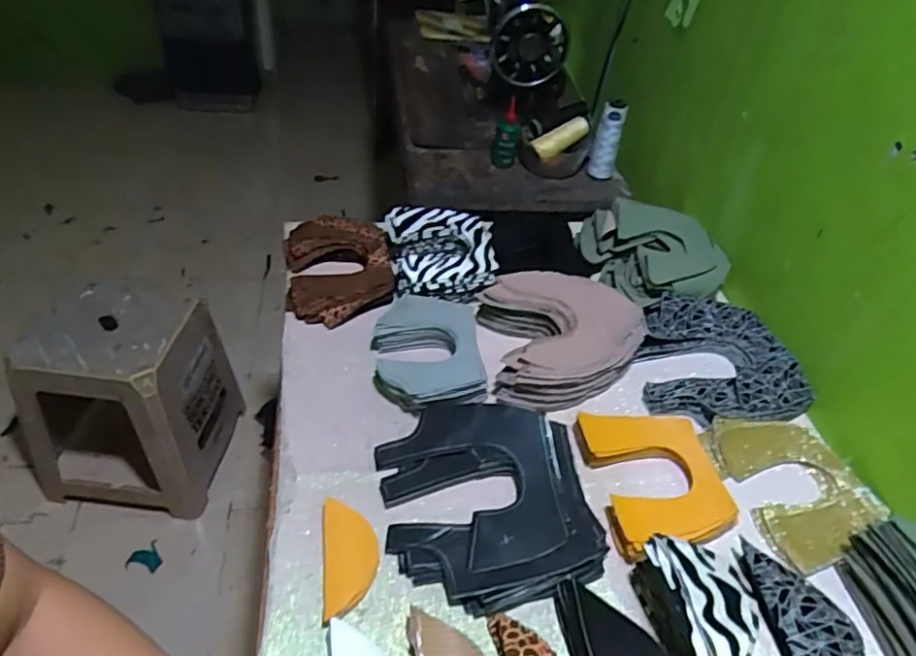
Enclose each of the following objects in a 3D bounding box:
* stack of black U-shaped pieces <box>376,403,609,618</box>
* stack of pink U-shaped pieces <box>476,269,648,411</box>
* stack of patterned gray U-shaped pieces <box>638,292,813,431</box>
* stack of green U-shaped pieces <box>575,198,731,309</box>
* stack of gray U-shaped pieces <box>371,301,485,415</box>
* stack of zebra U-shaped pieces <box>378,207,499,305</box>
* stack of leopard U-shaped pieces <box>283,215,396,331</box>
[{"bbox_3d":[0.026,0.158,0.593,0.189,0.035,0.204,-3,44,-9],"label":"stack of black U-shaped pieces"},{"bbox_3d":[0.125,0.006,0.748,0.184,0.059,0.179,-5,44,-11],"label":"stack of pink U-shaped pieces"},{"bbox_3d":[0.309,0.037,0.750,0.182,0.042,0.179,-2,43,-7],"label":"stack of patterned gray U-shaped pieces"},{"bbox_3d":[0.281,-0.108,0.858,0.179,0.061,0.169,-6,44,-12],"label":"stack of green U-shaped pieces"},{"bbox_3d":[-0.035,0.030,0.723,0.122,0.037,0.155,-2,43,-7],"label":"stack of gray U-shaped pieces"},{"bbox_3d":[-0.023,-0.094,0.839,0.146,0.063,0.152,-2,43,-7],"label":"stack of zebra U-shaped pieces"},{"bbox_3d":[-0.160,-0.083,0.826,0.133,0.045,0.179,-6,44,-11],"label":"stack of leopard U-shaped pieces"}]

